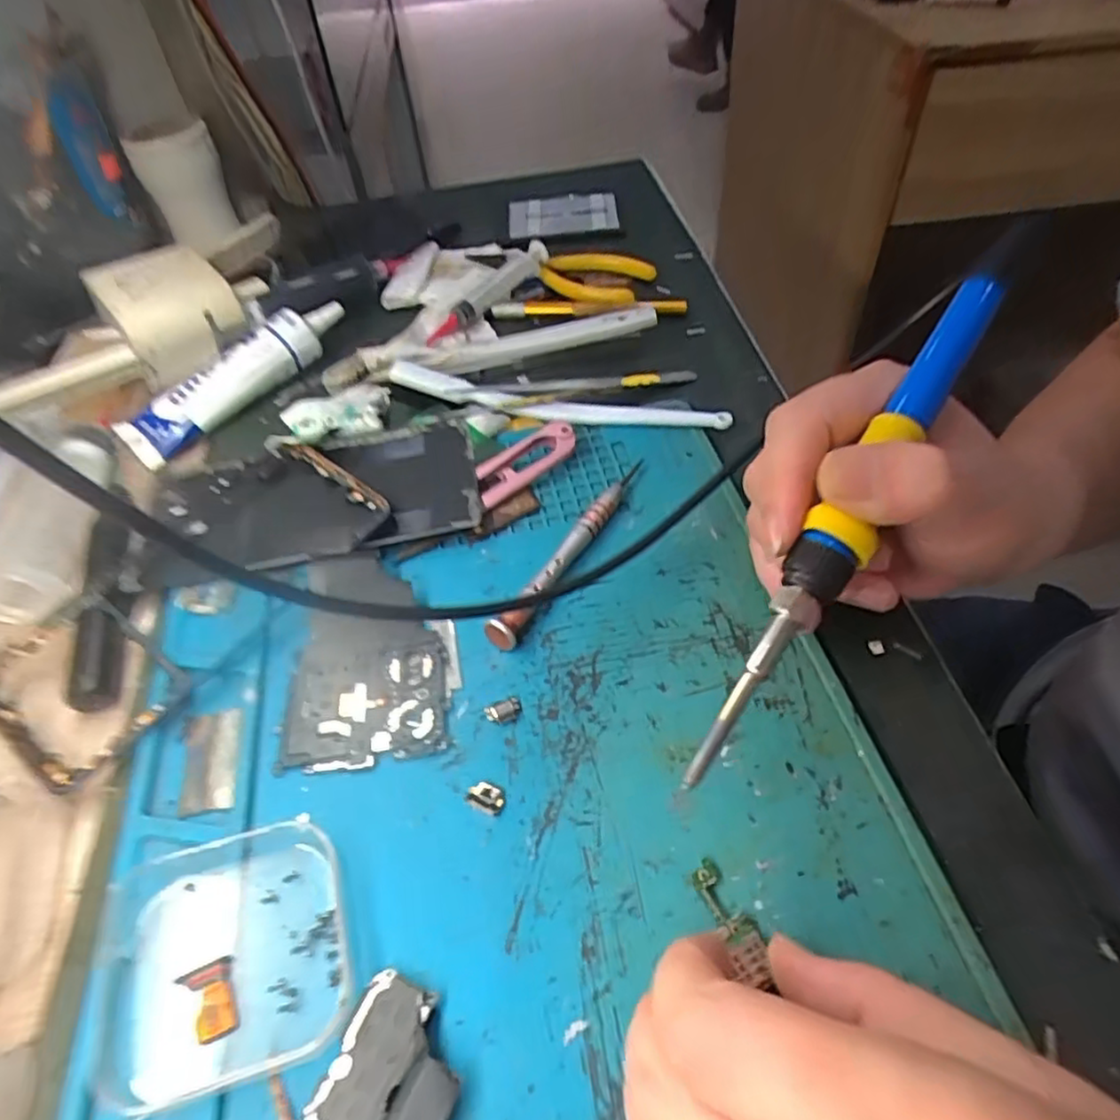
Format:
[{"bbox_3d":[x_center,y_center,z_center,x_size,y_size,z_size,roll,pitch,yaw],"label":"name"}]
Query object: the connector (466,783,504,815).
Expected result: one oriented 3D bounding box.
[{"bbox_3d":[-0.024,0.079,0.230,0.012,0.004,0.009,24,55,22],"label":"connector"}]

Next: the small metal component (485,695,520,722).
[{"bbox_3d":[-0.020,0.054,0.250,0.012,0.004,0.008,-17,51,-10],"label":"small metal component"}]

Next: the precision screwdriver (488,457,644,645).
[{"bbox_3d":[0.007,-0.006,0.293,0.012,0.011,0.113,26,56,24],"label":"precision screwdriver"}]

